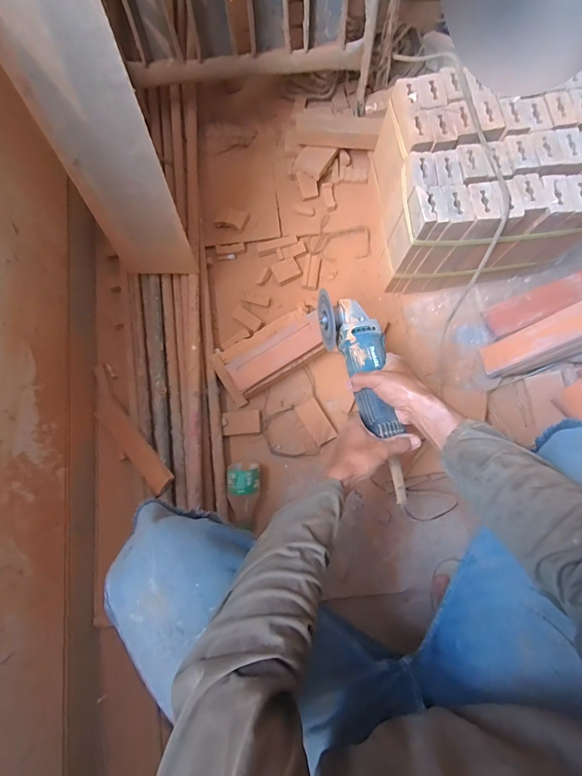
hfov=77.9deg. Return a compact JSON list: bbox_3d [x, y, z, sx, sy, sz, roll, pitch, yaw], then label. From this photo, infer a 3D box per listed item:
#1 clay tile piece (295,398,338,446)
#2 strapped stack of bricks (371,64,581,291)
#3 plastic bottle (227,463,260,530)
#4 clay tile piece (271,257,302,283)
[{"bbox_3d":[0.052,0.067,0.727,0.047,0.039,0.090,-30,80,-5],"label":"clay tile piece"},{"bbox_3d":[0.353,-0.373,0.667,0.344,0.213,0.291,-8,79,-1],"label":"strapped stack of bricks"},{"bbox_3d":[-0.088,0.207,0.679,0.065,0.060,0.128,-5,79,0],"label":"plastic bottle"},{"bbox_3d":[-0.011,-0.256,0.782,0.055,0.011,0.044,-22,80,-3],"label":"clay tile piece"}]

